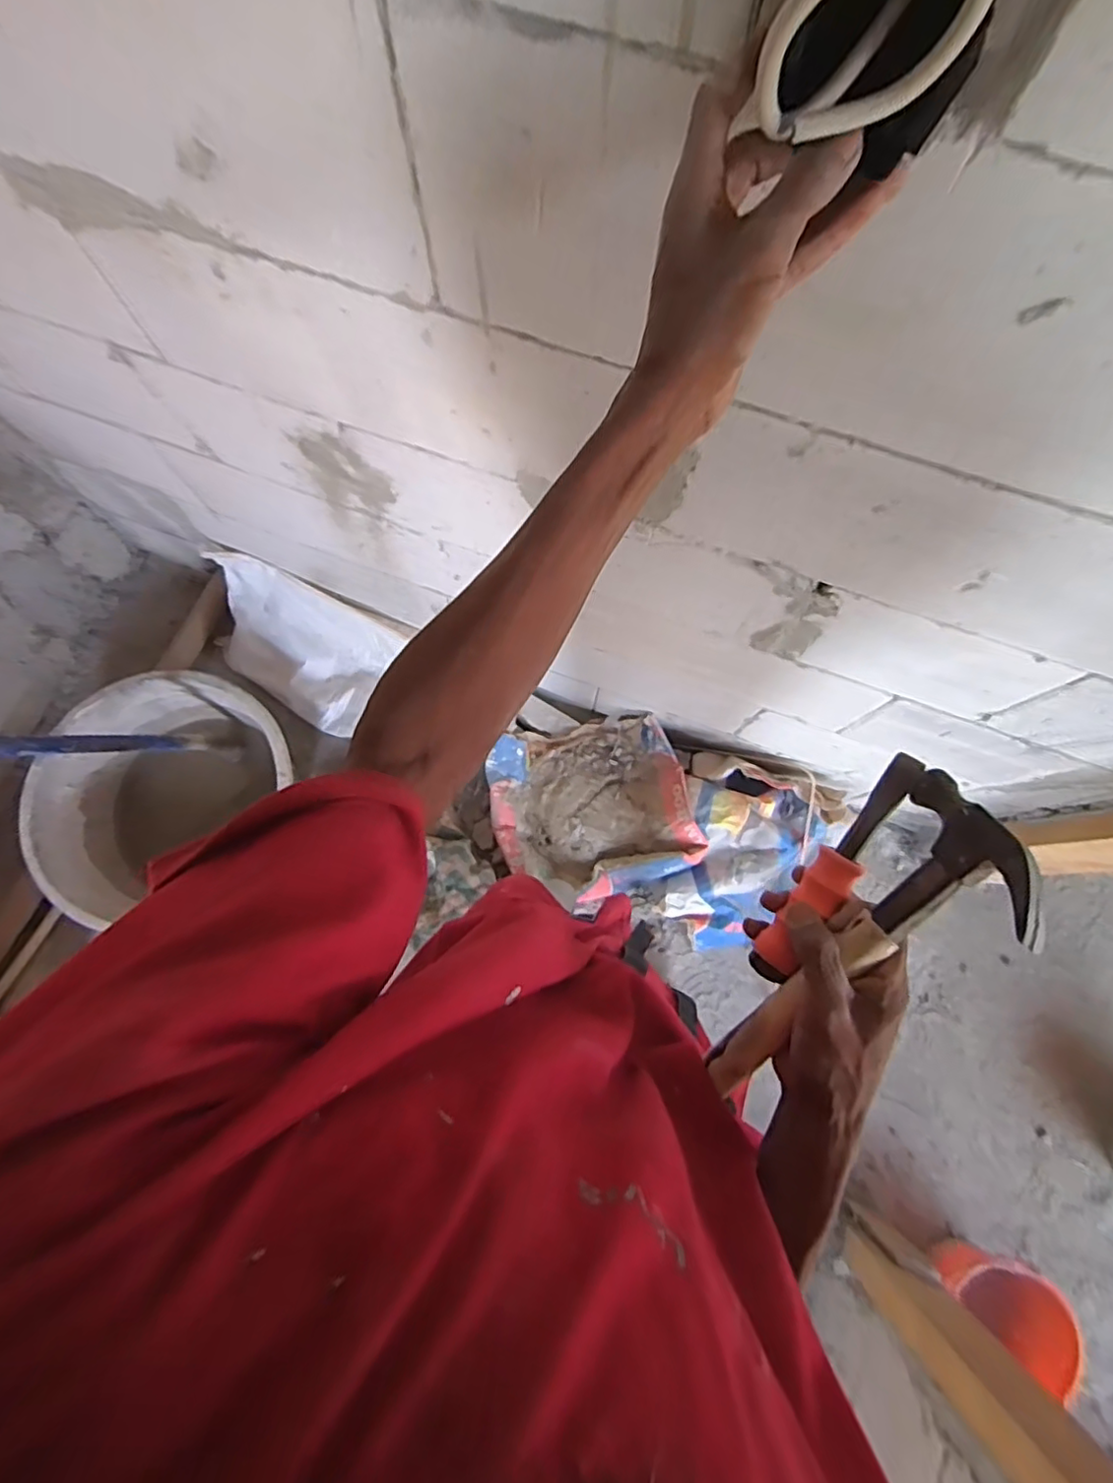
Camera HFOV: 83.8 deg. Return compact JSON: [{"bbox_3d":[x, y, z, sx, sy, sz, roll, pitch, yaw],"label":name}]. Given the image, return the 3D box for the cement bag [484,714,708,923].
[{"bbox_3d":[0.070,0.148,1.364,0.413,0.116,0.401,-16,78,-4],"label":"cement bag"}]

